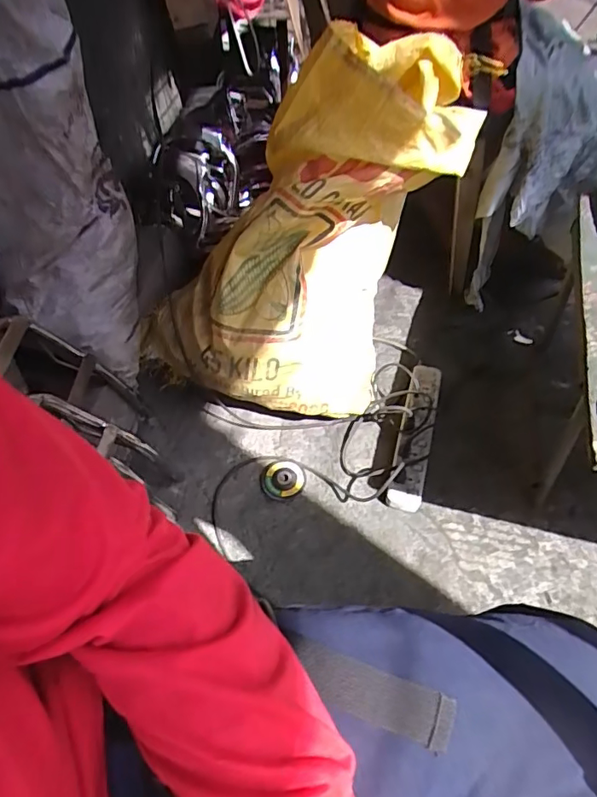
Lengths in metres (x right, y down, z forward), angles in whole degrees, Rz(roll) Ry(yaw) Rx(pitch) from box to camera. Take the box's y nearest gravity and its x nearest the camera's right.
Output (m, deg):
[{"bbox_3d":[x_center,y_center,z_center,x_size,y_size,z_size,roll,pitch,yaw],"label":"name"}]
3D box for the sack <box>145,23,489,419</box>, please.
[{"bbox_3d":[-0.001,-0.316,0.995,0.465,0.552,0.535,29,59,23],"label":"sack"}]

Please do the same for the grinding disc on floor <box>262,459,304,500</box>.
[{"bbox_3d":[-0.031,0.159,1.025,0.084,0.012,0.083,-8,53,-3],"label":"grinding disc on floor"}]

